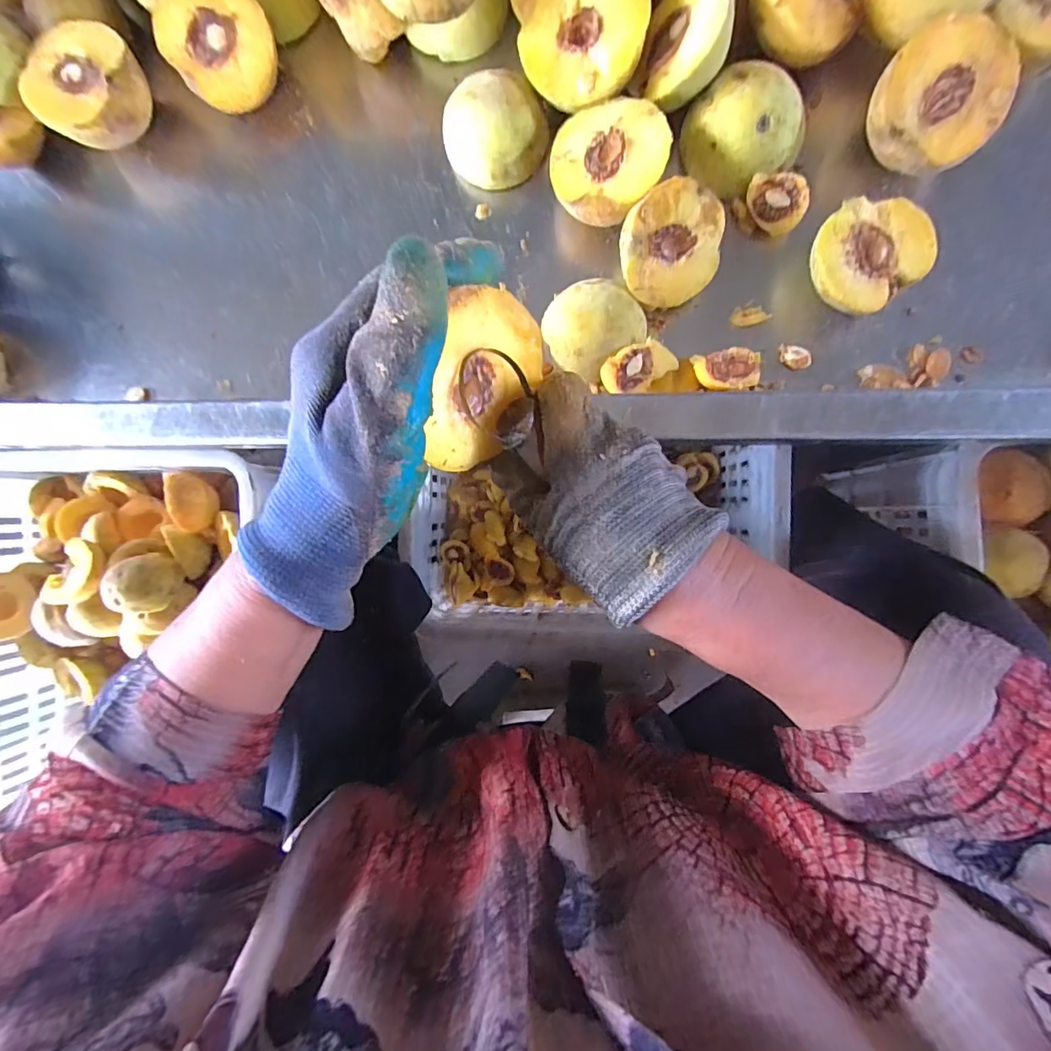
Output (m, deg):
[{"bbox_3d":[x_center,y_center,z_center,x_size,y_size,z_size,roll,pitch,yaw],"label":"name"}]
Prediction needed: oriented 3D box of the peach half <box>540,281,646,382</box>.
[{"bbox_3d":[0.042,-0.125,0.314,0.057,0.033,0.055,0,92,6],"label":"peach half"}]

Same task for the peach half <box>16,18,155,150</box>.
[{"bbox_3d":[-0.291,-0.294,0.342,0.078,0.044,0.070,38,95,4],"label":"peach half"}]

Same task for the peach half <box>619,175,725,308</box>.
[{"bbox_3d":[0.085,-0.169,0.303,0.063,0.028,0.063,-7,116,2],"label":"peach half"}]

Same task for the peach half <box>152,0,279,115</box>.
[{"bbox_3d":[-0.199,-0.316,0.329,0.066,0.028,0.066,-3,117,-7],"label":"peach half"}]

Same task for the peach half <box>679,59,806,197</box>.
[{"bbox_3d":[0.130,-0.238,0.297,0.060,0.033,0.058,0,92,6],"label":"peach half"}]

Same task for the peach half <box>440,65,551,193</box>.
[{"bbox_3d":[-0.019,-0.249,0.316,0.065,0.038,0.051,-15,90,6],"label":"peach half"}]

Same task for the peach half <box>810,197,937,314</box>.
[{"bbox_3d":[0.198,-0.156,0.296,0.064,0.033,0.057,-35,88,6],"label":"peach half"}]

